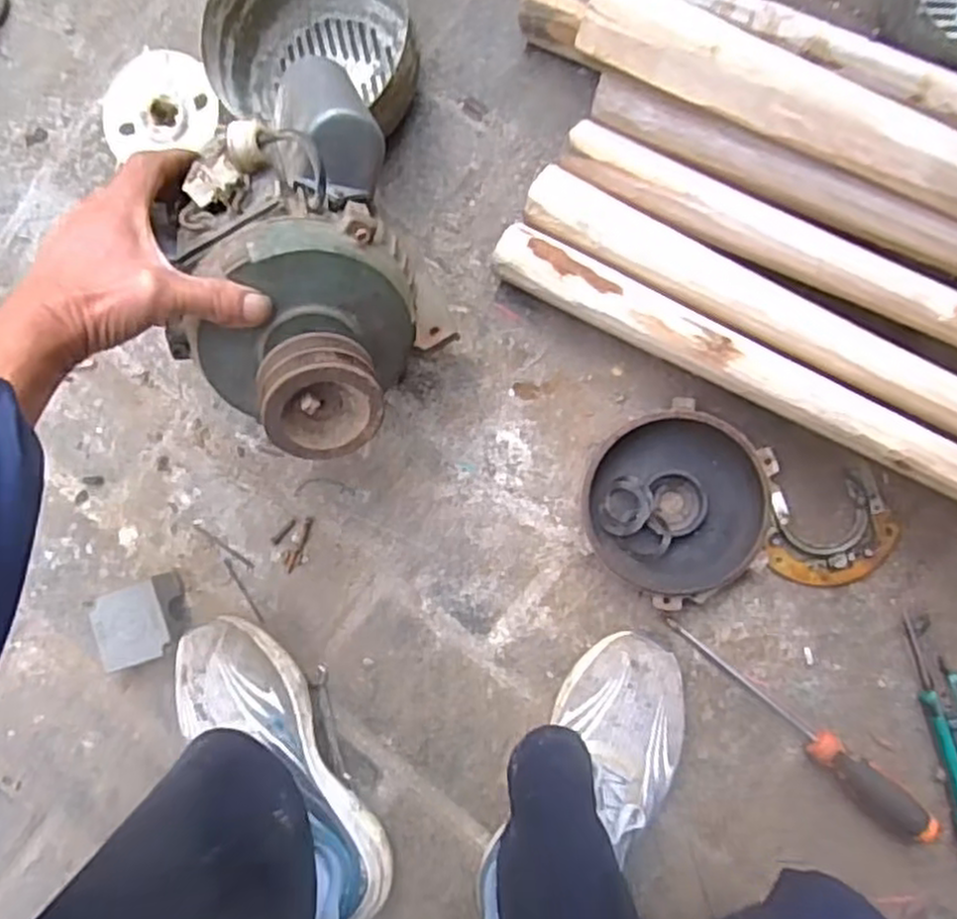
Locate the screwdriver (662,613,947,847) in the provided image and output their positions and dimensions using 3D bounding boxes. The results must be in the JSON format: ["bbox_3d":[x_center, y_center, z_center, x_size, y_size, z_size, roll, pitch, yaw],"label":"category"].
[{"bbox_3d":[0.262,0.220,0.608,0.253,0.042,0.034,41,93,7],"label":"screwdriver"}]

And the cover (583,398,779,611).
[{"bbox_3d":[0.164,0.037,0.628,0.148,0.035,0.149,38,93,7],"label":"cover"}]

